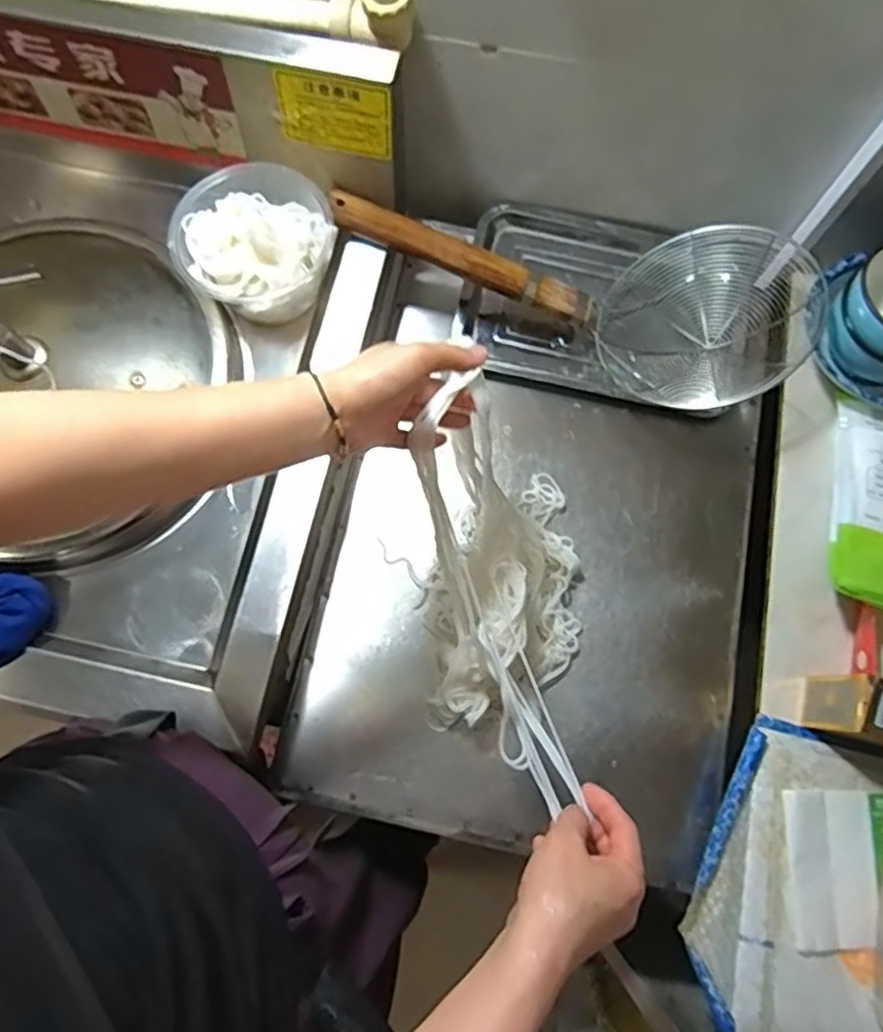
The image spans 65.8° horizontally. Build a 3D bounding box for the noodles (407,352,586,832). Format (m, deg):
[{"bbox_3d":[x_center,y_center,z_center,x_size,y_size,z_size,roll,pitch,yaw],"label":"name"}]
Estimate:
[{"bbox_3d":[0.059,0.069,0.561,0.139,0.195,0.293,-3,75,-2],"label":"noodles"}]

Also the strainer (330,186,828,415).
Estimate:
[{"bbox_3d":[0.152,-0.265,0.716,0.478,0.119,0.214,23,76,5],"label":"strainer"}]

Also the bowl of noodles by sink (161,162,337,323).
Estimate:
[{"bbox_3d":[-0.175,-0.257,0.650,0.129,0.084,0.133,0,75,-1],"label":"bowl of noodles by sink"}]

